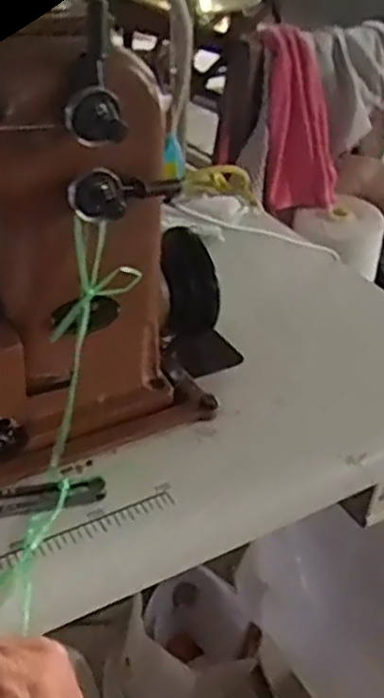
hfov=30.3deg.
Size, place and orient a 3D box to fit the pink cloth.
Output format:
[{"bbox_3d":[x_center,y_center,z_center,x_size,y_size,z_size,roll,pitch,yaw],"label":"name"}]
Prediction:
[{"bbox_3d":[0.183,-0.404,1.252,0.131,0.309,0.047,-20,21,-31],"label":"pink cloth"}]

